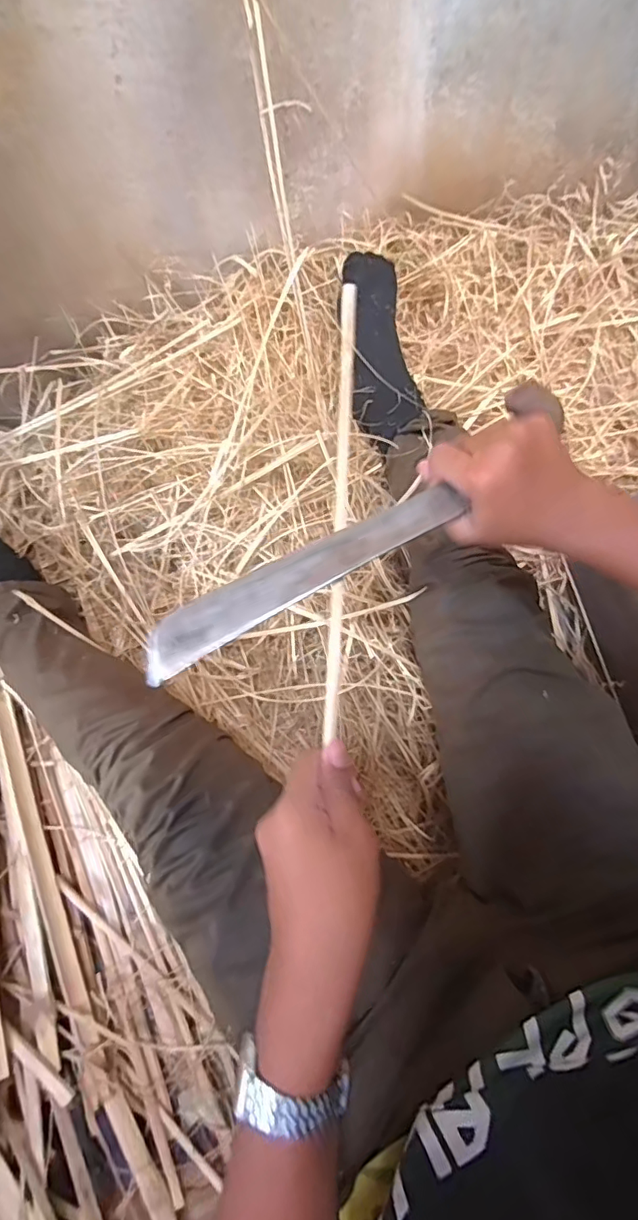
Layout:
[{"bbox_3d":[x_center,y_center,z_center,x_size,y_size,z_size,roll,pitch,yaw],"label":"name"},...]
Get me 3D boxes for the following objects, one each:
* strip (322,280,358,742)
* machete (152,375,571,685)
[{"bbox_3d":[0.016,-0.084,0.398,0.011,0.013,0.349,2,79,3],"label":"strip"},{"bbox_3d":[0.044,-0.067,0.397,0.383,0.017,0.054,-33,74,-16],"label":"machete"}]

